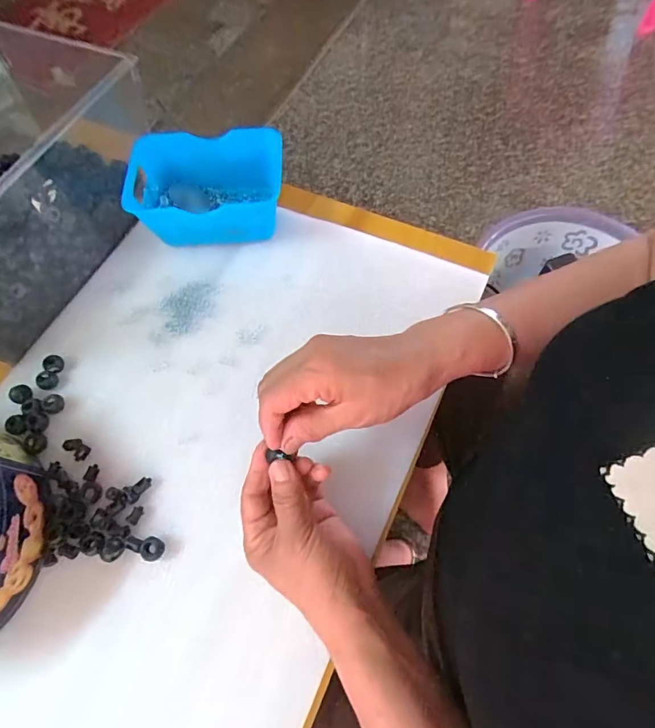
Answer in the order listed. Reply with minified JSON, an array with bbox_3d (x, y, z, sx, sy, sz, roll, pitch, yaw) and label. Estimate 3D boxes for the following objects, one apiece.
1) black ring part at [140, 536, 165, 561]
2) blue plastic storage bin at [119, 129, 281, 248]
[{"bbox_3d":[-0.137,0.144,0.350,0.016,0.008,0.017,-1,66,2],"label":"black ring part"},{"bbox_3d":[-0.123,-0.181,0.466,0.154,0.064,0.100,-4,66,1],"label":"blue plastic storage bin"}]

